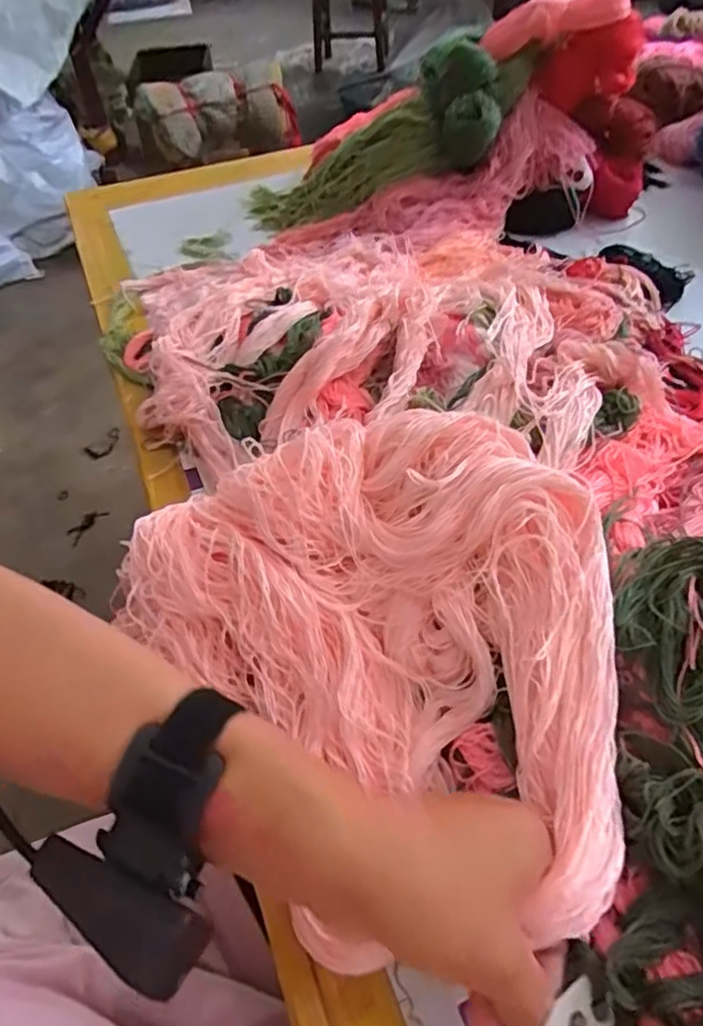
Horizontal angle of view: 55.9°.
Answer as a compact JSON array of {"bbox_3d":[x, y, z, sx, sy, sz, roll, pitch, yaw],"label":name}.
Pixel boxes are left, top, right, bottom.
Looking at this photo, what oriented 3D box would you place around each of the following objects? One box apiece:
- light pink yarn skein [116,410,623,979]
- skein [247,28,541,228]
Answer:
[{"bbox_3d":[0.022,0.068,0.344,0.240,0.077,0.272,-20,50,-13],"label":"light pink yarn skein"},{"bbox_3d":[0.035,-0.419,0.762,0.347,0.079,0.143,-22,46,19],"label":"skein"}]

